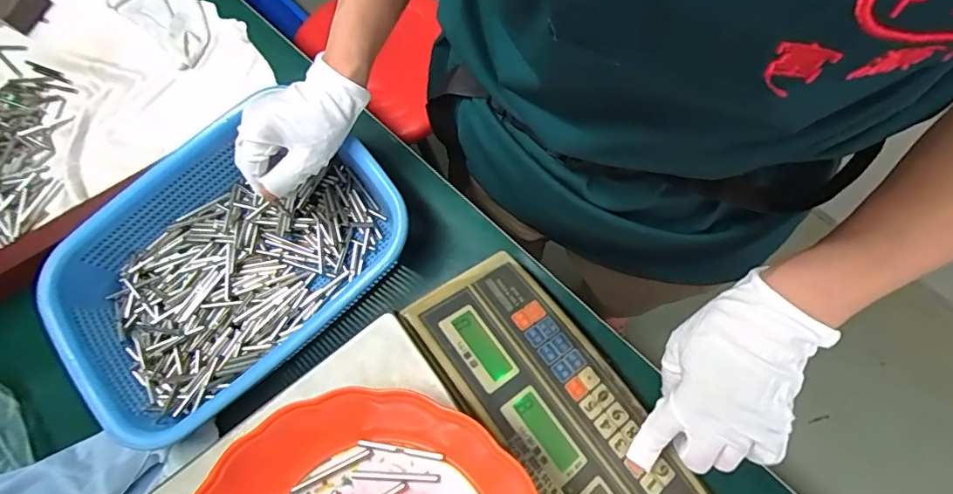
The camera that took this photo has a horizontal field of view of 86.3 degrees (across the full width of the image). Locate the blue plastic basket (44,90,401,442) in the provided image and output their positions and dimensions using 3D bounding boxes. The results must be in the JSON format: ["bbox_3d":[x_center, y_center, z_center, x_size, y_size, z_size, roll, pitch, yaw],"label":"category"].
[{"bbox_3d":[-0.207,0.014,0.433,0.276,0.075,0.200,-40,75,-10],"label":"blue plastic basket"}]

